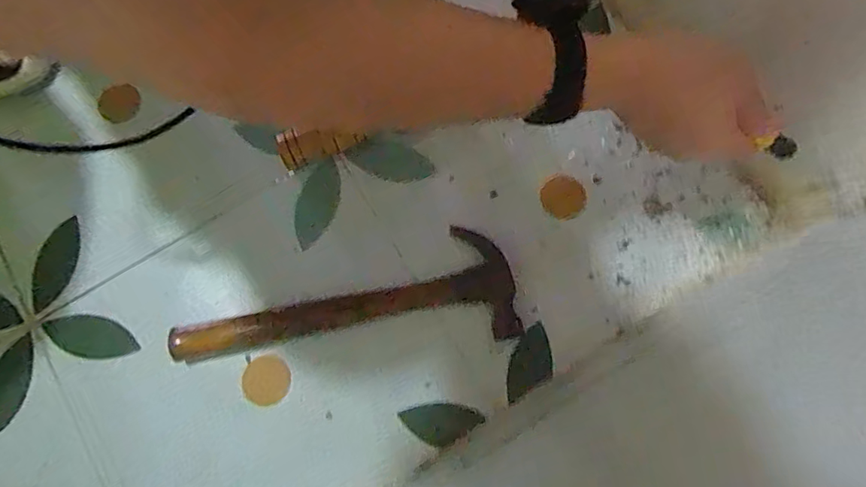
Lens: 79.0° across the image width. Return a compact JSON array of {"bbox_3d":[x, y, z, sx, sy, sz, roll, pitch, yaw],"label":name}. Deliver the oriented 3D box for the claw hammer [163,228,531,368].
[{"bbox_3d":[-0.071,0.047,0.436,0.280,0.037,0.100,-8,79,-1],"label":"claw hammer"}]

